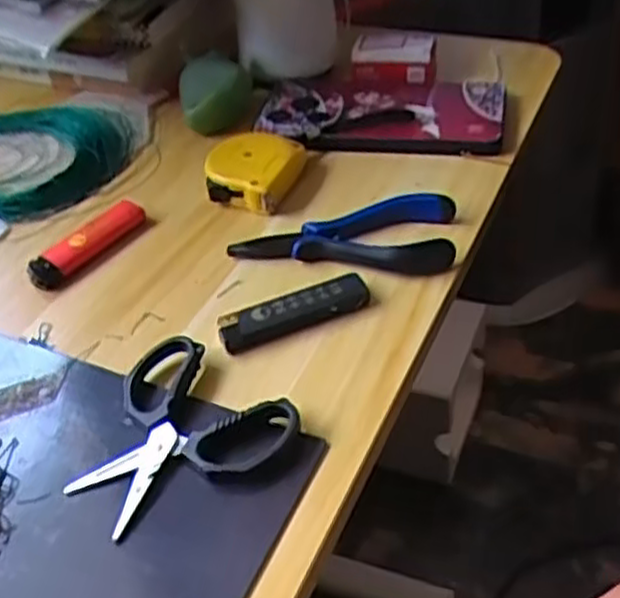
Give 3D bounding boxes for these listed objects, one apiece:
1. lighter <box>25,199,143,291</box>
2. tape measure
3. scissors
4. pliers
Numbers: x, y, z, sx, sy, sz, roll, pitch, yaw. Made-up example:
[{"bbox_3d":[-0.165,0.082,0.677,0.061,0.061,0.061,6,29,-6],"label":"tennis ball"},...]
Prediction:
[{"bbox_3d":[-0.129,-0.033,0.443,0.023,0.011,0.076,24,50,29],"label":"lighter"},{"bbox_3d":[-0.034,-0.081,0.474,0.053,0.023,0.059,12,45,18],"label":"tape measure"},{"bbox_3d":[-0.063,0.059,0.334,0.088,0.012,0.087,31,53,33],"label":"scissors"},{"bbox_3d":[0.019,-0.037,0.425,0.120,0.019,0.048,3,43,8],"label":"pliers"}]

